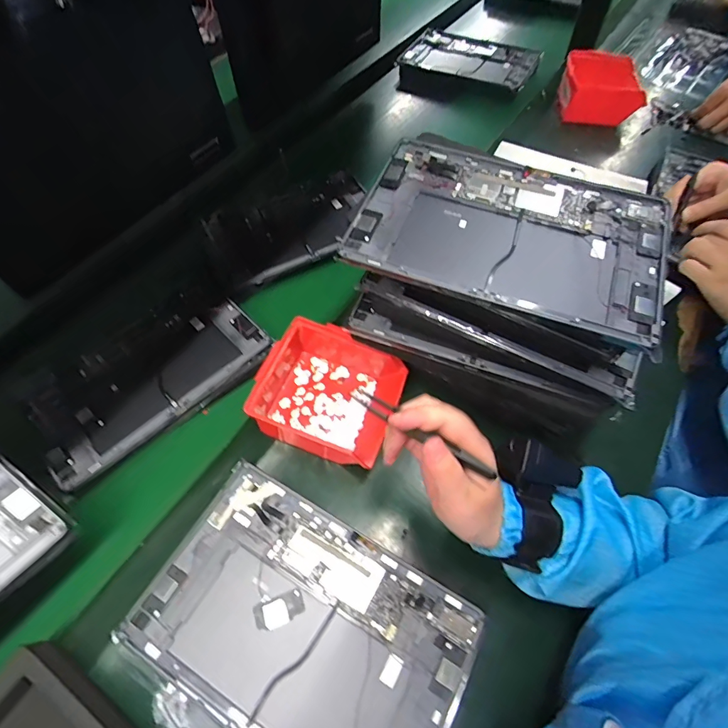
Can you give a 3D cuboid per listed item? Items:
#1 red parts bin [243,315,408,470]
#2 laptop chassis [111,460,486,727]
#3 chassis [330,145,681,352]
[{"bbox_3d":[-0.039,0.028,0.451,0.144,0.071,0.137,19,61,11],"label":"red parts bin"},{"bbox_3d":[-0.049,0.218,0.350,0.256,0.007,0.167,27,63,15],"label":"laptop chassis"},{"bbox_3d":[0.126,-0.118,0.372,0.254,0.017,0.162,19,61,11],"label":"chassis"}]

